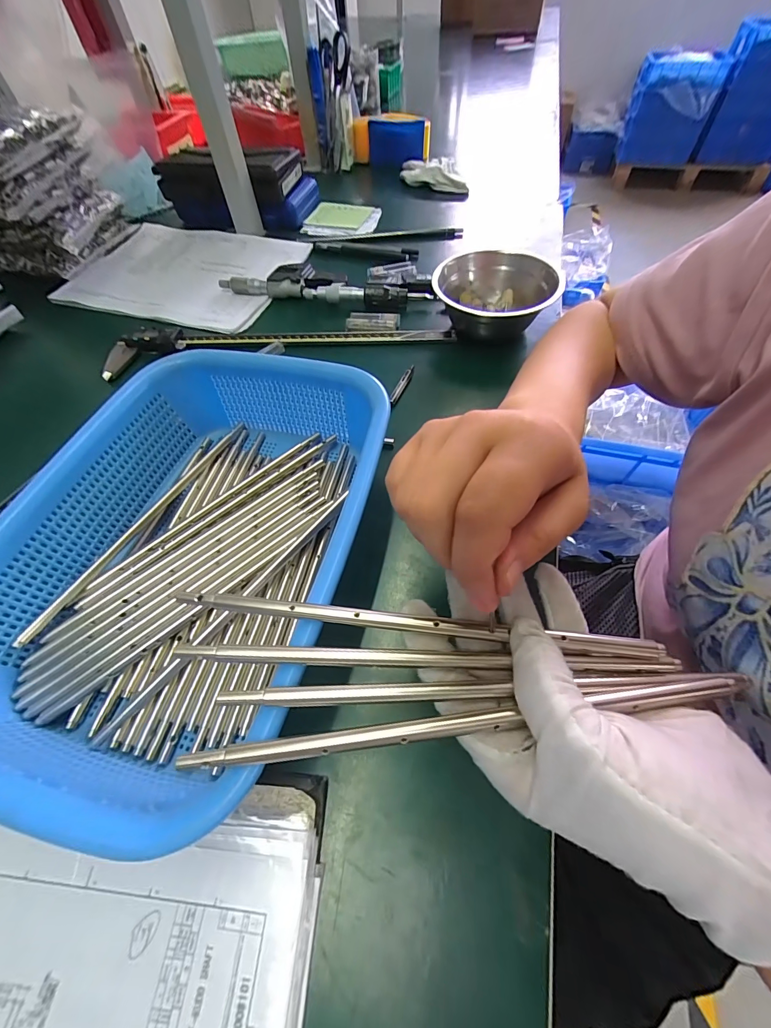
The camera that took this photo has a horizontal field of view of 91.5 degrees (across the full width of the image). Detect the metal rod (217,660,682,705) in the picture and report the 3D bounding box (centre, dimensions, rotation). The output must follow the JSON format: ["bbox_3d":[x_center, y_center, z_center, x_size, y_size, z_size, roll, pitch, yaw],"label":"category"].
[{"bbox_3d":[0.029,0.072,0.159,0.196,0.004,0.006,-3,58,-2],"label":"metal rod"}]

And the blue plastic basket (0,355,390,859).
[{"bbox_3d":[-0.120,0.014,0.245,0.198,0.065,0.286,14,59,9],"label":"blue plastic basket"}]

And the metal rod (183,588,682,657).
[{"bbox_3d":[0.009,0.049,0.172,0.219,0.004,0.008,5,58,6],"label":"metal rod"}]

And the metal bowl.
[{"bbox_3d":[0.117,-0.229,0.409,0.124,0.057,0.126,0,58,0],"label":"metal bowl"}]

